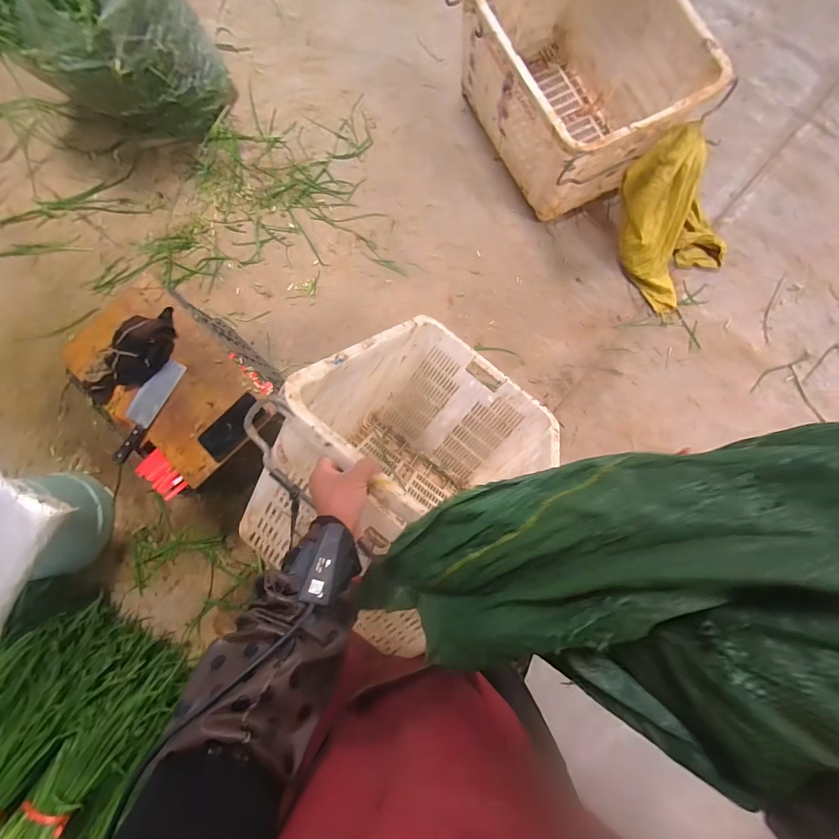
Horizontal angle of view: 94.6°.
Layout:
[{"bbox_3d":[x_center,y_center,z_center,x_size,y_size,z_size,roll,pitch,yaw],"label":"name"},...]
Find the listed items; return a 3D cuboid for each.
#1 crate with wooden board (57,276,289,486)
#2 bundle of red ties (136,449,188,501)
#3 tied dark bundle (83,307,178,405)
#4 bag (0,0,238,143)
[{"bbox_3d":[-0.604,-0.088,1.033,0.498,0.239,0.327,39,85,4],"label":"crate with wooden board"},{"bbox_3d":[-0.606,0.133,0.914,0.069,0.023,0.104,-43,86,-5],"label":"bundle of red ties"},{"bbox_3d":[-0.674,-0.148,0.904,0.121,0.054,0.260,36,84,3],"label":"tied dark bundle"},{"bbox_3d":[-0.938,-1.124,1.099,0.534,0.399,0.486,44,86,5],"label":"bag"}]

